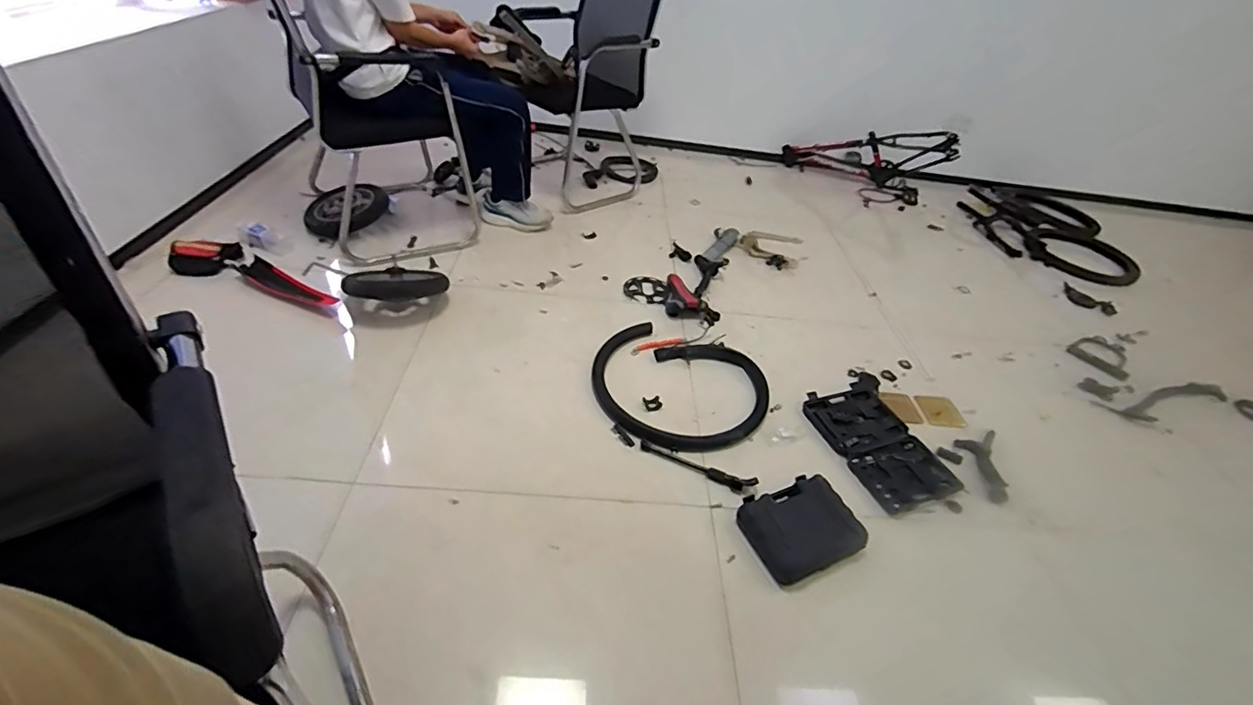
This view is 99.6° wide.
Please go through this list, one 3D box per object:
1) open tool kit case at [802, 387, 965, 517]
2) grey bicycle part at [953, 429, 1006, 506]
[{"bbox_3d":[0.674,0.242,1.410,0.263,0.028,0.368,-11,44,-21],"label":"open tool kit case"},{"bbox_3d":[0.928,0.296,1.390,0.098,0.051,0.213,14,41,8],"label":"grey bicycle part"}]

